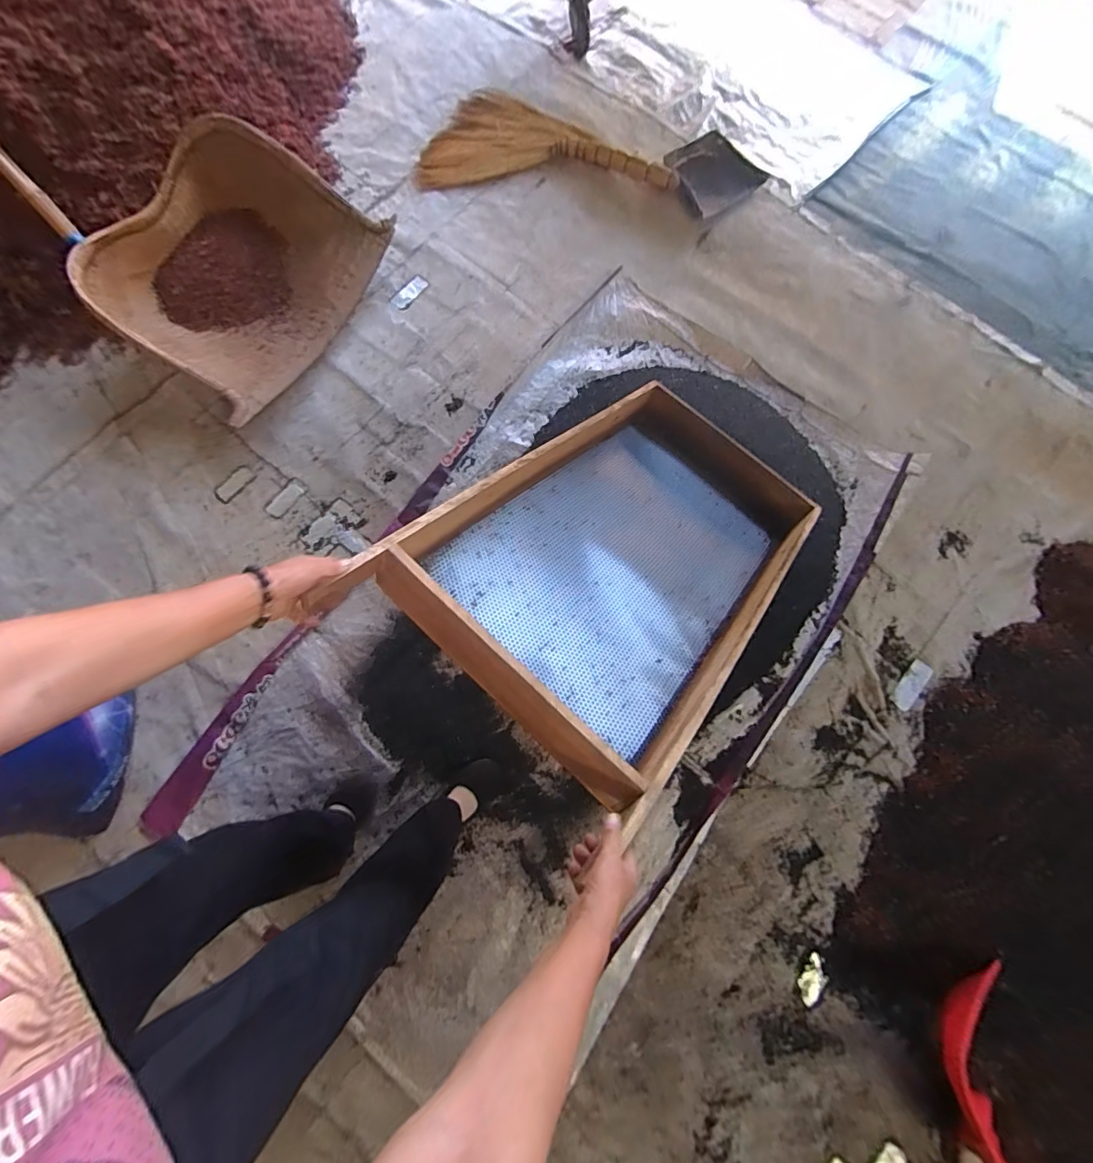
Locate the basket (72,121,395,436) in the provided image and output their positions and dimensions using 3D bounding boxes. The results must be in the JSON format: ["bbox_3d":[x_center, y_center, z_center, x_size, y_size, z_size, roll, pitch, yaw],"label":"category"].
[{"bbox_3d":[-0.816,-0.832,1.286,0.510,0.224,0.665,30,81,5],"label":"basket"}]

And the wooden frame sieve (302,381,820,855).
[{"bbox_3d":[0.159,-0.063,0.894,0.481,0.121,0.849,42,54,8],"label":"wooden frame sieve"}]

